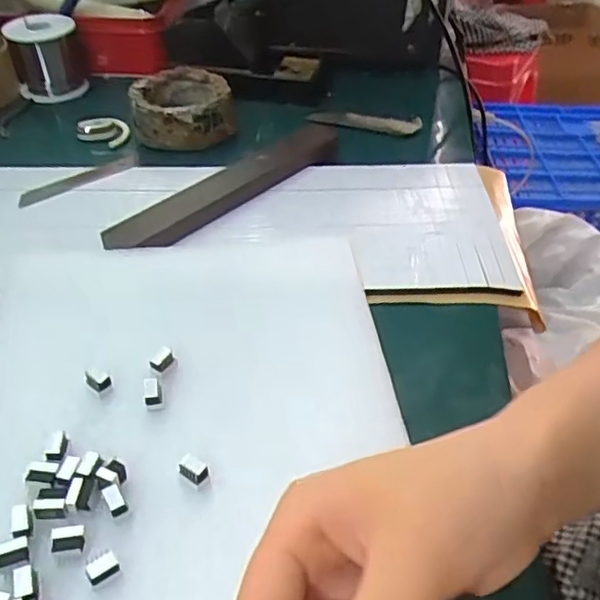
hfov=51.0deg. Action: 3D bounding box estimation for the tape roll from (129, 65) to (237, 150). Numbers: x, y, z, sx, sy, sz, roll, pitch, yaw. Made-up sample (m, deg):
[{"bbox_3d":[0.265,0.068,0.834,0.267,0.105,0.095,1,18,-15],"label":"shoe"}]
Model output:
[{"bbox_3d":[-0.102,-0.169,0.550,0.085,0.036,0.082,-8,43,-10],"label":"tape roll"}]

